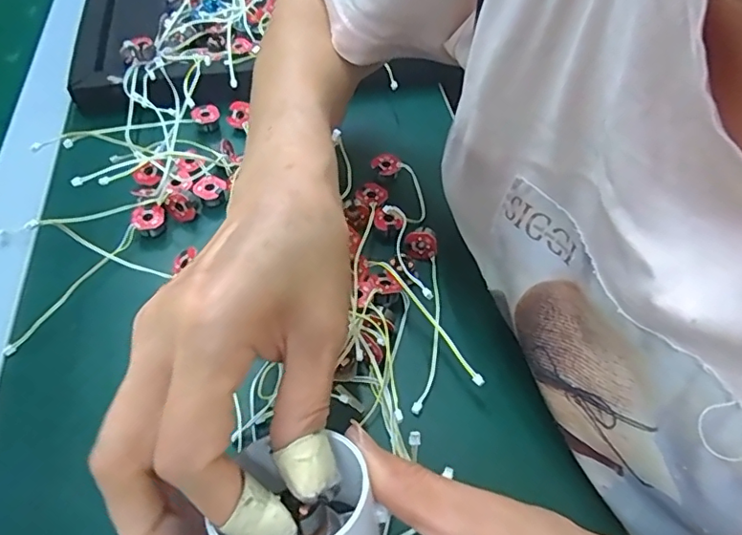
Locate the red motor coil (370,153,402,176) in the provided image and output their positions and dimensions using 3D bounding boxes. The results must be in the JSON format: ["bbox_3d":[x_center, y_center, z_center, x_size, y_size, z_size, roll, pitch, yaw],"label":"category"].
[{"bbox_3d":[0.011,-0.073,0.374,0.017,0.004,0.019,-39,68,-9],"label":"red motor coil"}]

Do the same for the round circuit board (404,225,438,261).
[{"bbox_3d":[0.032,-0.015,0.334,0.019,0.019,0.010,-23,18,26],"label":"round circuit board"}]

